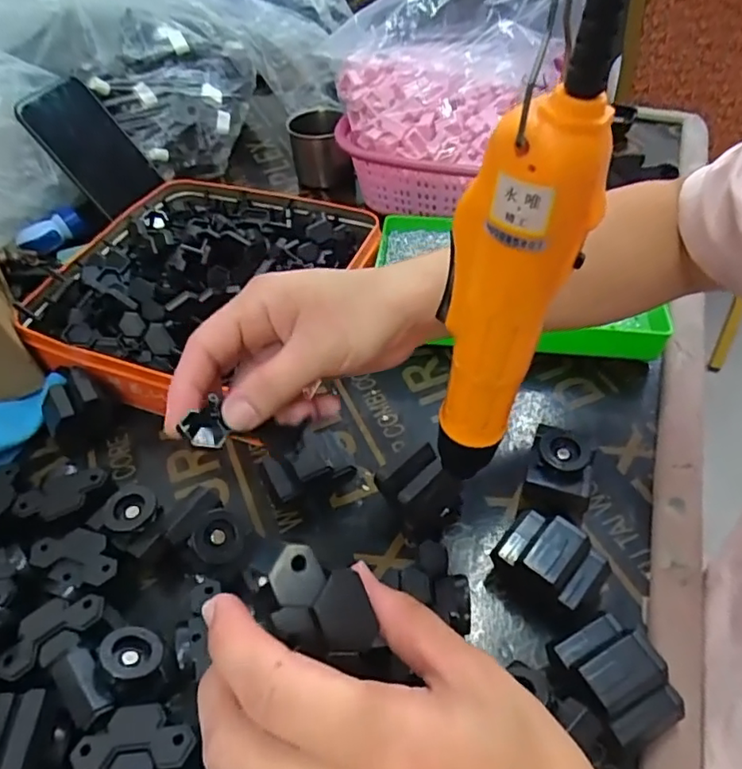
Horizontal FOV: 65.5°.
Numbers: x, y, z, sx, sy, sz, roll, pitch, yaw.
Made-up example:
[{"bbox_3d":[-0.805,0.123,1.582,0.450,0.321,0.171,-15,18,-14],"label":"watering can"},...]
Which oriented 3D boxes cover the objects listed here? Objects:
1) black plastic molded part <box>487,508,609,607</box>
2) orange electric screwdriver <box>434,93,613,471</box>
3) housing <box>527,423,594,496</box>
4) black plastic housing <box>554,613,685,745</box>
[{"bbox_3d":[0.105,0.105,0.345,0.056,0.041,0.038,30,57,25],"label":"black plastic molded part"},{"bbox_3d":[0.051,-0.027,0.231,0.032,0.171,0.034,-15,50,-10],"label":"orange electric screwdriver"},{"bbox_3d":[0.125,0.055,0.388,0.035,0.038,0.042,14,51,14],"label":"housing"},{"bbox_3d":[0.128,0.153,0.300,0.040,0.035,0.054,-22,52,-16],"label":"black plastic housing"}]

